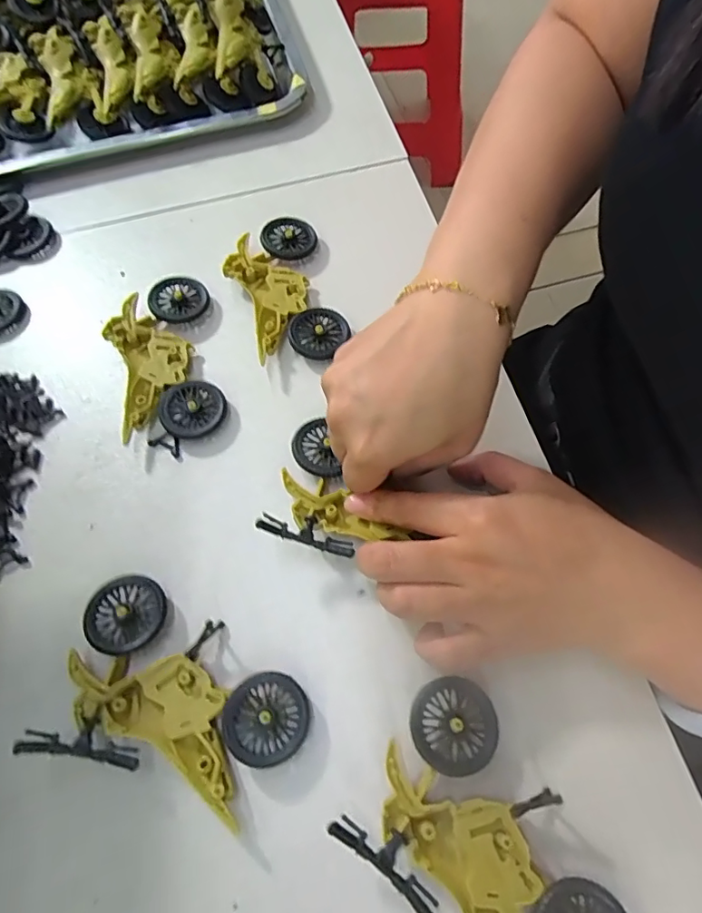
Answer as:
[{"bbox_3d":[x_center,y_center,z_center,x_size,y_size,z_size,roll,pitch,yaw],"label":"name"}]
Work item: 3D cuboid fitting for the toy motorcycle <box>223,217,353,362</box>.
[{"bbox_3d":[-0.044,-0.109,0.344,0.061,0.015,0.116,-16,66,-3],"label":"toy motorcycle"}]

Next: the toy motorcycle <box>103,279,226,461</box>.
[{"bbox_3d":[-0.115,-0.060,0.323,0.060,0.014,0.118,-13,66,-2],"label":"toy motorcycle"}]

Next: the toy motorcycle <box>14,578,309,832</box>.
[{"bbox_3d":[-0.076,0.106,0.237,0.111,0.020,0.075,15,64,7],"label":"toy motorcycle"}]

